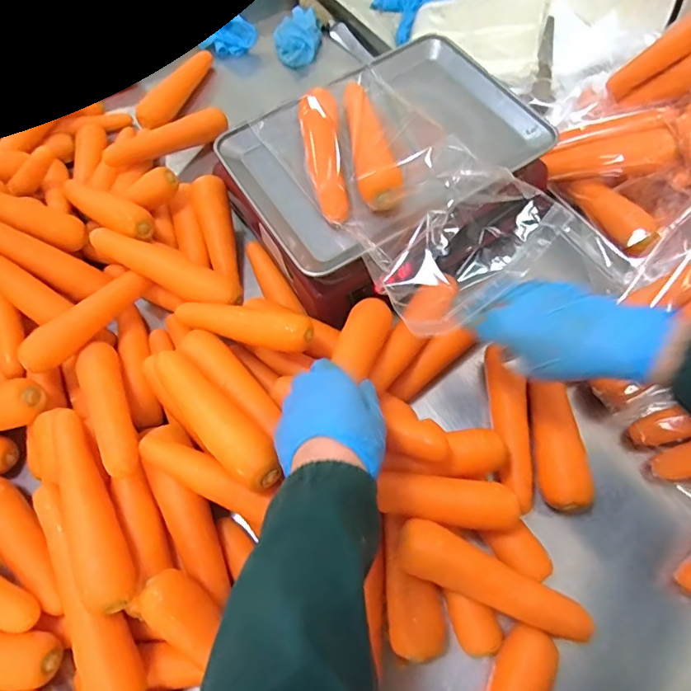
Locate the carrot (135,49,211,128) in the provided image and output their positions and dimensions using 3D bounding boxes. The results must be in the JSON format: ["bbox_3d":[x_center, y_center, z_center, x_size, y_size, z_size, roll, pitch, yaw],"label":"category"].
[{"bbox_3d":[-0.269,-0.411,0.794,0.039,0.031,0.177,20,65,13],"label":"carrot"}]

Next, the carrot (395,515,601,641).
[{"bbox_3d":[0.120,0.200,0.416,0.171,0.048,0.042,27,66,0],"label":"carrot"}]

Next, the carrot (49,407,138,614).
[{"bbox_3d":[-0.230,0.135,0.437,0.036,0.035,0.196,-28,65,-11],"label":"carrot"}]

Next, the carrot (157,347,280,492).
[{"bbox_3d":[-0.120,0.064,0.448,0.171,0.041,0.043,39,71,20],"label":"carrot"}]

